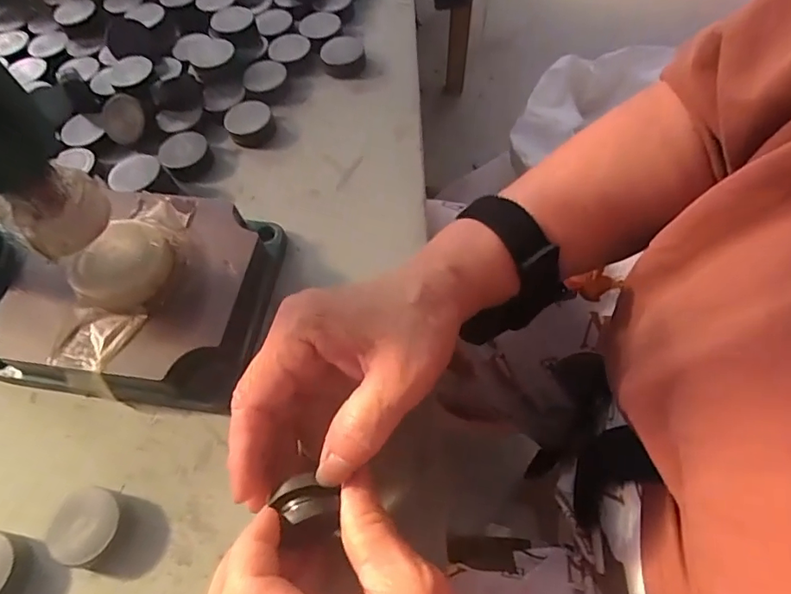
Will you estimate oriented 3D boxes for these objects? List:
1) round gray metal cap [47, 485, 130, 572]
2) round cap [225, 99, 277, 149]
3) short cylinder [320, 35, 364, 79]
[{"bbox_3d":[-0.142,0.106,0.238,0.031,0.012,0.032,-2,60,3],"label":"round gray metal cap"},{"bbox_3d":[-0.102,-0.123,0.362,0.031,0.014,0.031,-2,60,3],"label":"round cap"},{"bbox_3d":[-0.040,-0.183,0.391,0.032,0.015,0.032,-2,60,3],"label":"short cylinder"}]

